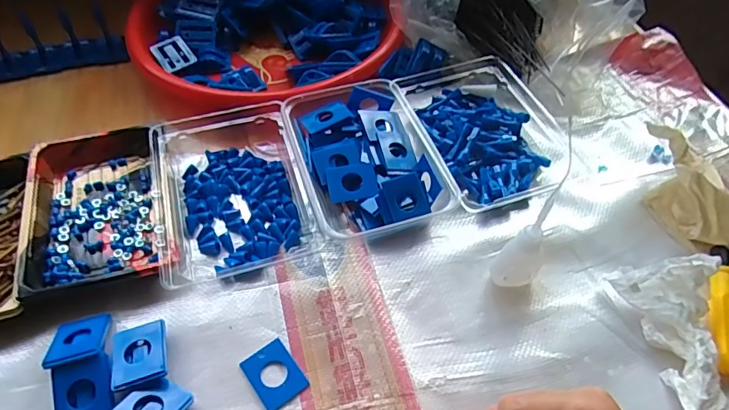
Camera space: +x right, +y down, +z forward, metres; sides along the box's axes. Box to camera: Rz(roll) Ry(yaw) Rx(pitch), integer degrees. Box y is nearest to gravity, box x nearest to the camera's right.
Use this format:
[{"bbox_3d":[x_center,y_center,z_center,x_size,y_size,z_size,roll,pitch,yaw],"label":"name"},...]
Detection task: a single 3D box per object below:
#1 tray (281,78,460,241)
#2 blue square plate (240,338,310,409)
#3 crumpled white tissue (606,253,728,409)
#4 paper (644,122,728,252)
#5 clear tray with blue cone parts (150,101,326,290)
[{"bbox_3d":[-0.002,-0.041,0.425,0.107,0.037,0.156,-16,54,-12],"label":"tray"},{"bbox_3d":[-0.061,0.114,0.329,0.032,0.004,0.042,-30,58,-21],"label":"blue square plate"},{"bbox_3d":[0.209,0.086,0.322,0.055,0.047,0.098,4,52,3],"label":"crumpled white tissue"},{"bbox_3d":[0.254,-0.015,0.390,0.033,0.056,0.102,-22,55,-16],"label":"paper"},{"bbox_3d":[-0.116,-0.022,0.414,0.120,0.032,0.179,-16,54,-12],"label":"clear tray with blue cone parts"}]

